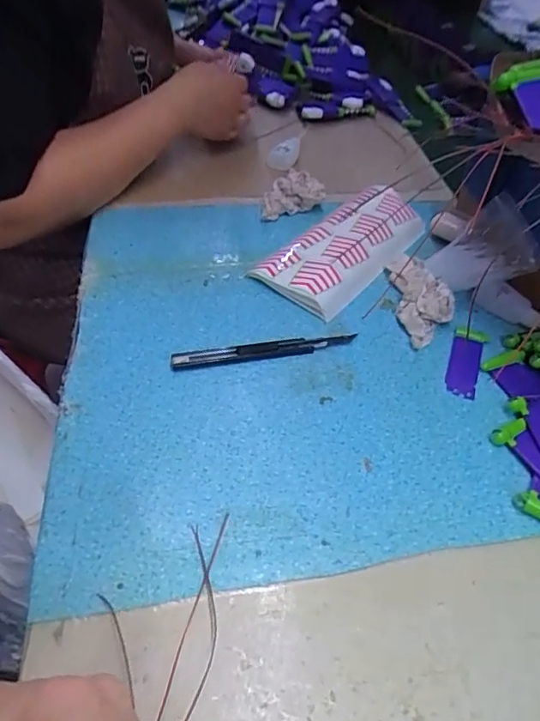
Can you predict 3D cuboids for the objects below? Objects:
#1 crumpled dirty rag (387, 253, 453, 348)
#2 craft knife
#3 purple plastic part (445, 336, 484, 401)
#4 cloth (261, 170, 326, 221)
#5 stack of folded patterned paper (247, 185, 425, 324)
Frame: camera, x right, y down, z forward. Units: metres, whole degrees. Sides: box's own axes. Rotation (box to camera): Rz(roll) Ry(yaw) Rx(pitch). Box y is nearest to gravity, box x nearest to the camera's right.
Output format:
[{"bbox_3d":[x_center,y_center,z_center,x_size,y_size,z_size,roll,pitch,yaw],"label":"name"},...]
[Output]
[{"bbox_3d":[0.144,-0.066,0.504,0.046,0.033,0.111,-5,48,-9],"label":"crumpled dirty rag"},{"bbox_3d":[-0.004,-0.010,0.458,0.163,0.007,0.018,-8,48,-12],"label":"craft knife"},{"bbox_3d":[0.173,0.004,0.462,0.026,0.004,0.071,18,48,12],"label":"purple plastic part"},{"bbox_3d":[0.026,-0.197,0.612,0.083,0.042,0.039,-18,51,-20],"label":"cloth"},{"bbox_3d":[0.085,-0.125,0.557,0.100,0.025,0.220,34,53,24],"label":"stack of folded patterned paper"}]

